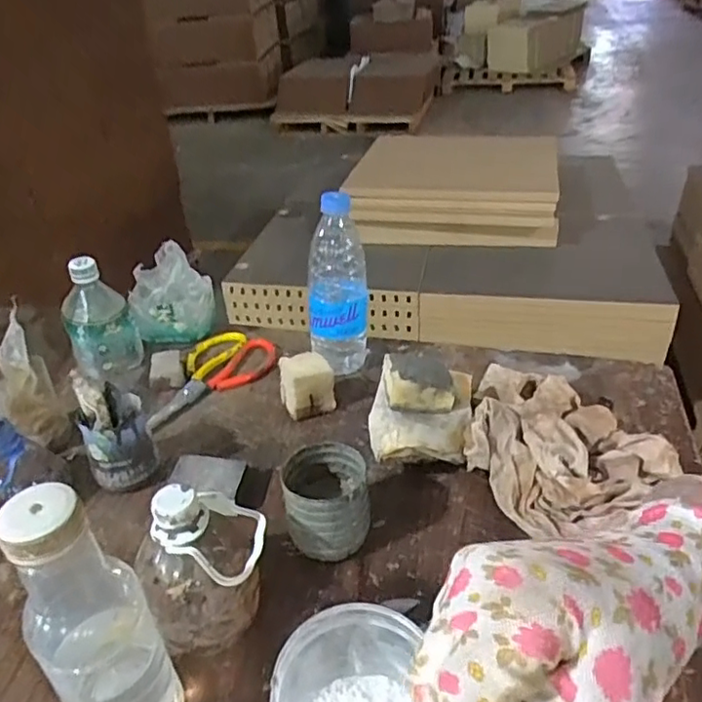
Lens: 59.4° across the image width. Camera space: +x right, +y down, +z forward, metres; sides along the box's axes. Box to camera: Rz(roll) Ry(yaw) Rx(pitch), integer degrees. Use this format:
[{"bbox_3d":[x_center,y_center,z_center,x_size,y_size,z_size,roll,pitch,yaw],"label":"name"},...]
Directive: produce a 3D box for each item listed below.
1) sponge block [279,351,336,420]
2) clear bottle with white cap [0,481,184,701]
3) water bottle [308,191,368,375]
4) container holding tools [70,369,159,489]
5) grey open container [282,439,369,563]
[{"bbox_3d":[-0.050,0.040,0.692,0.057,0.066,0.044,-12,35,-14],"label":"sponge block"},{"bbox_3d":[-0.150,0.167,0.367,0.063,0.211,0.054,-19,38,-25],"label":"clear bottle with white cap"},{"bbox_3d":[-0.014,-0.069,0.699,0.069,0.207,0.056,-3,34,-1],"label":"water bottle"},{"bbox_3d":[-0.226,0.081,0.597,0.062,0.101,0.070,-17,37,-22],"label":"container holding tools"},{"bbox_3d":[-0.021,0.129,0.528,0.068,0.078,0.071,-1,34,1],"label":"grey open container"}]

